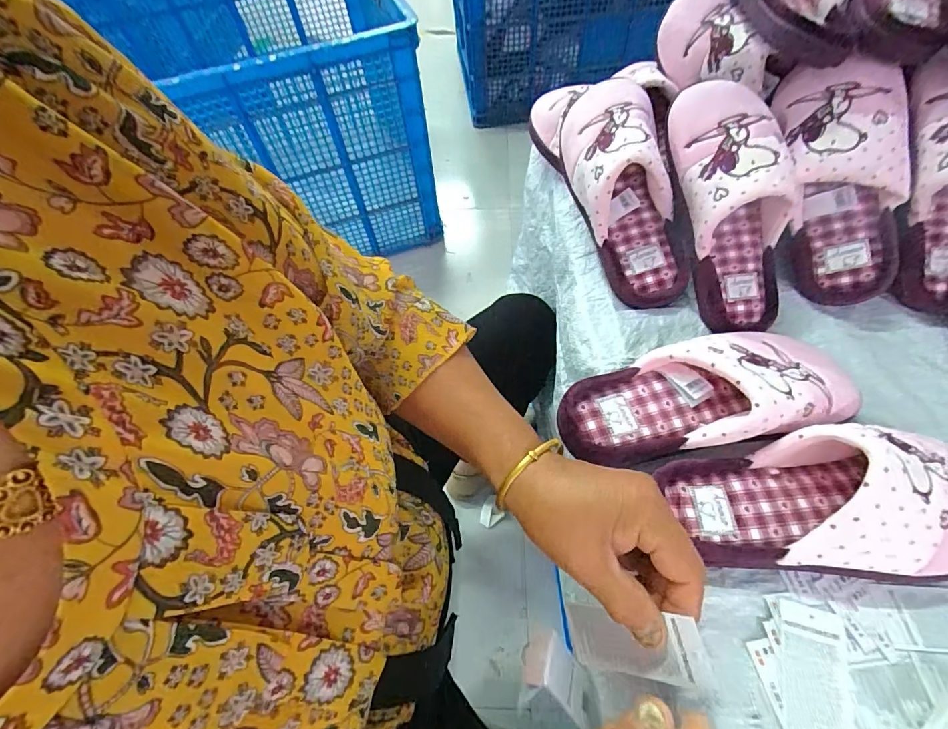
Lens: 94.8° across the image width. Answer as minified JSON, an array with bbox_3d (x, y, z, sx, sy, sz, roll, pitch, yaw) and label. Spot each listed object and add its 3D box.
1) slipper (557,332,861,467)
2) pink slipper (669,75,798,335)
[{"bbox_3d":[0.183,0.029,0.350,0.226,0.077,0.094,-16,59,-5],"label":"slipper"},{"bbox_3d":[0.245,-0.154,0.409,0.089,0.083,0.240,-11,96,-2],"label":"pink slipper"}]

